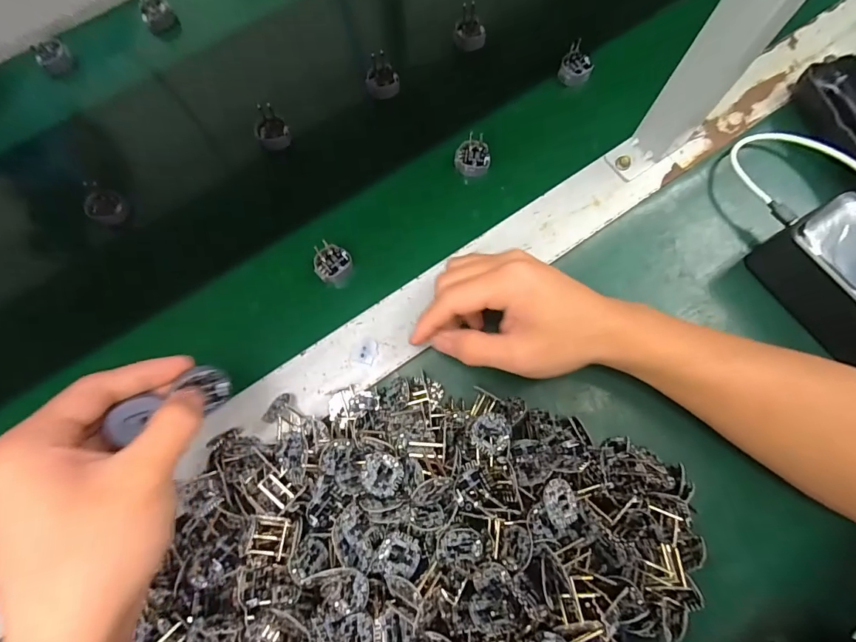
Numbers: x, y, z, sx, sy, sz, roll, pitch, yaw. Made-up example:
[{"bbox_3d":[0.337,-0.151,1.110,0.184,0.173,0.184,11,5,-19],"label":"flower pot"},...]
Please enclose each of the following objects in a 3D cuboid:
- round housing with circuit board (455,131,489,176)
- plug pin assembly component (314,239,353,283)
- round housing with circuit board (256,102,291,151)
[{"bbox_3d":[0.038,-0.138,0.363,0.028,0.019,0.029,0,76,1],"label":"round housing with circuit board"},{"bbox_3d":[-0.075,-0.045,0.348,0.028,0.030,0.029,0,76,1],"label":"plug pin assembly component"},{"bbox_3d":[-0.137,-0.168,0.378,0.028,0.021,0.031,-19,76,-4],"label":"round housing with circuit board"}]

